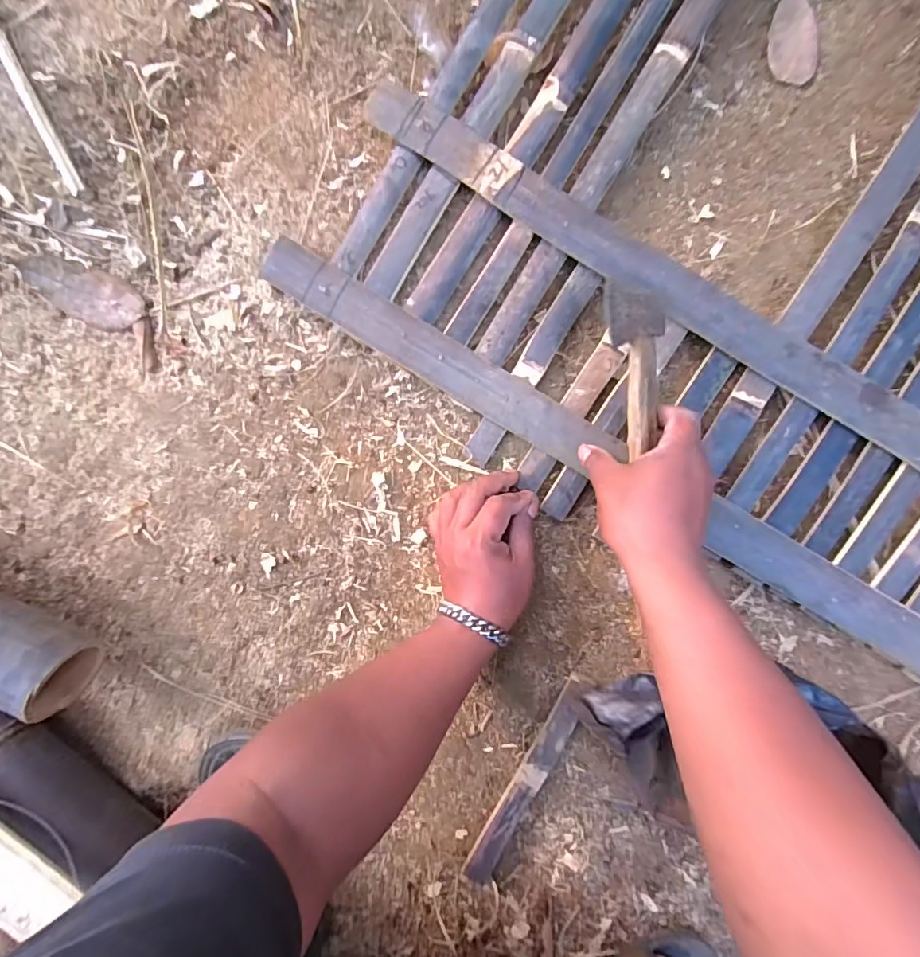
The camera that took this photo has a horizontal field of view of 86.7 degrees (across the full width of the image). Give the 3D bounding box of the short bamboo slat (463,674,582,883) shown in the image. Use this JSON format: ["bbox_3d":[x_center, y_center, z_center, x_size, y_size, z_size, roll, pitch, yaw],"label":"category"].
[{"bbox_3d":[0.063,0.278,0.452,0.025,0.016,0.203,30,91,2],"label":"short bamboo slat"}]

